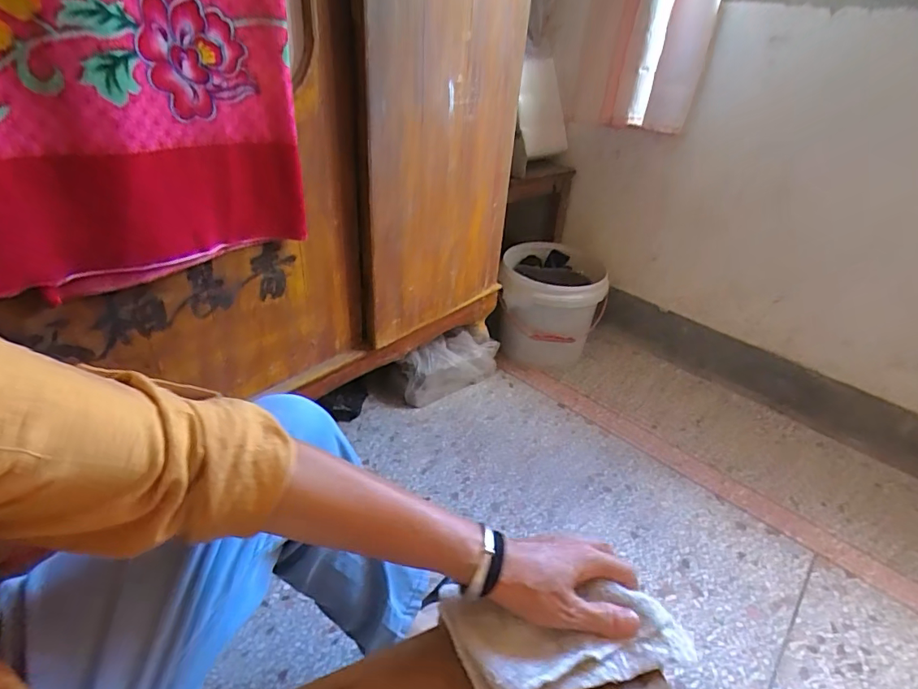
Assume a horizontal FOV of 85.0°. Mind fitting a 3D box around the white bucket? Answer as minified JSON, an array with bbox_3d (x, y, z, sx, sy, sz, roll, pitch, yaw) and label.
[{"bbox_3d":[0.234,-0.101,1.332,0.260,0.244,0.281,9,34,4],"label":"white bucket"}]

